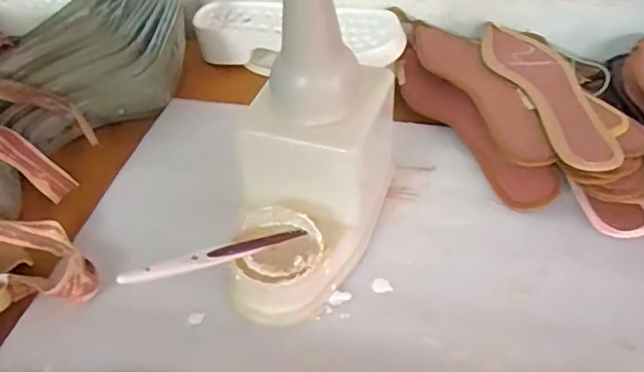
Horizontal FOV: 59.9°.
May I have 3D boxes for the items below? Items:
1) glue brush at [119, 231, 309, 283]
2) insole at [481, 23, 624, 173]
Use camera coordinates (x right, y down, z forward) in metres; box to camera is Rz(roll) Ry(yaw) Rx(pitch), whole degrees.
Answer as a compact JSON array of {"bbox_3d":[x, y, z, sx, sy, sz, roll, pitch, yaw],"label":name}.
[{"bbox_3d":[-0.071,0.048,0.395,0.145,0.013,0.009,-11,39,-41],"label":"glue brush"},{"bbox_3d":[0.222,-0.098,0.553,0.069,0.010,0.247,-6,43,-4],"label":"insole"}]

